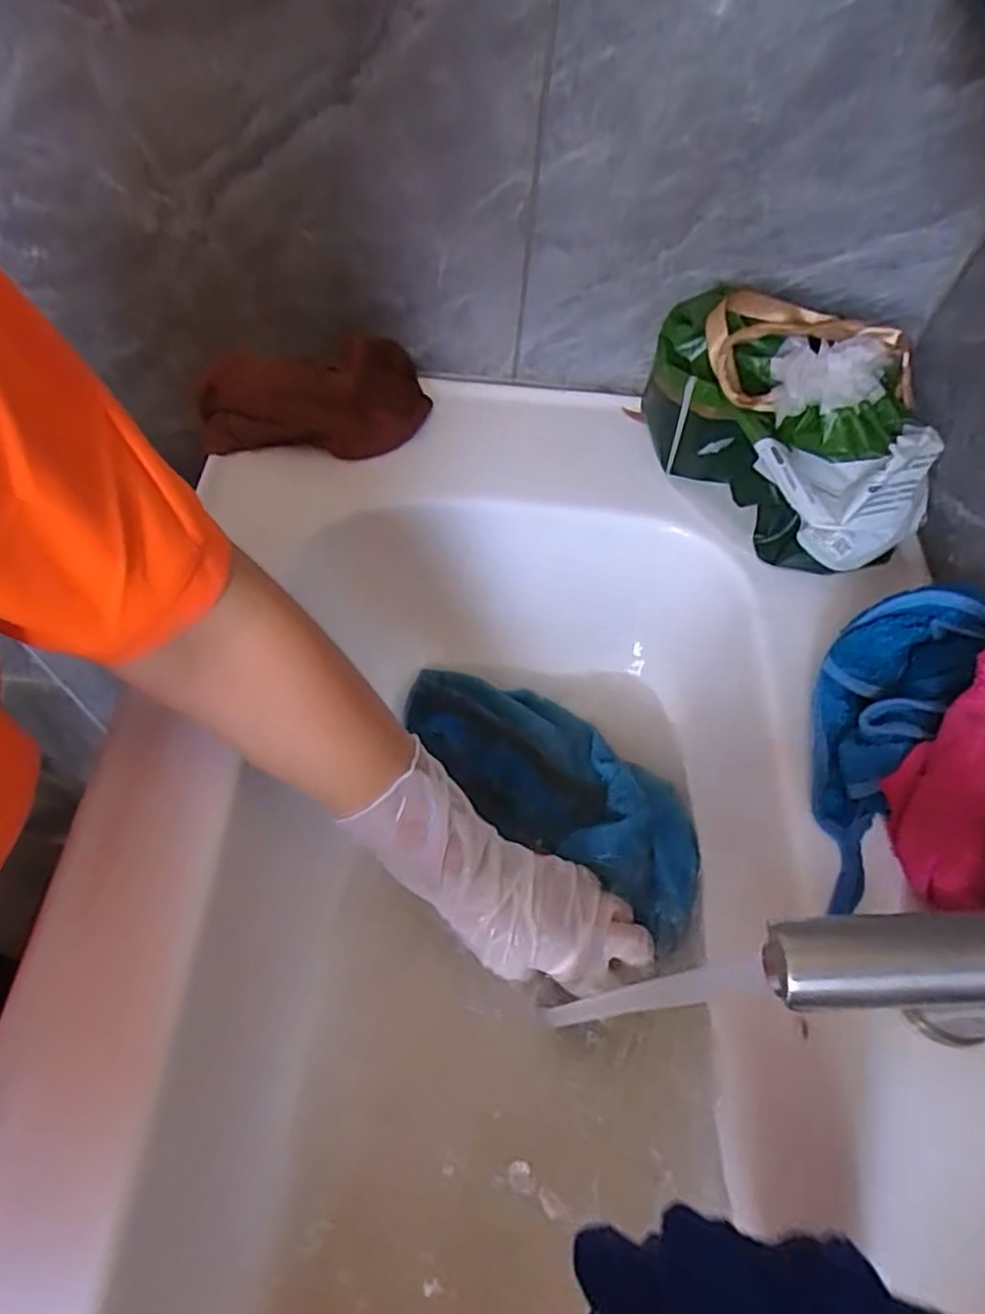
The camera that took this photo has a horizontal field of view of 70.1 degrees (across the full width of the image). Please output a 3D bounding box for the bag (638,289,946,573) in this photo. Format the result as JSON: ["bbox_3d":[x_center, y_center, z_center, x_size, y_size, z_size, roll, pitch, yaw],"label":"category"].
[{"bbox_3d":[0.182,-0.143,0.445,0.192,0.105,0.113,28,61,12],"label":"bag"}]

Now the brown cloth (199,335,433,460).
[{"bbox_3d":[-0.124,-0.180,0.490,0.149,0.035,0.084,-6,60,-8],"label":"brown cloth"}]

